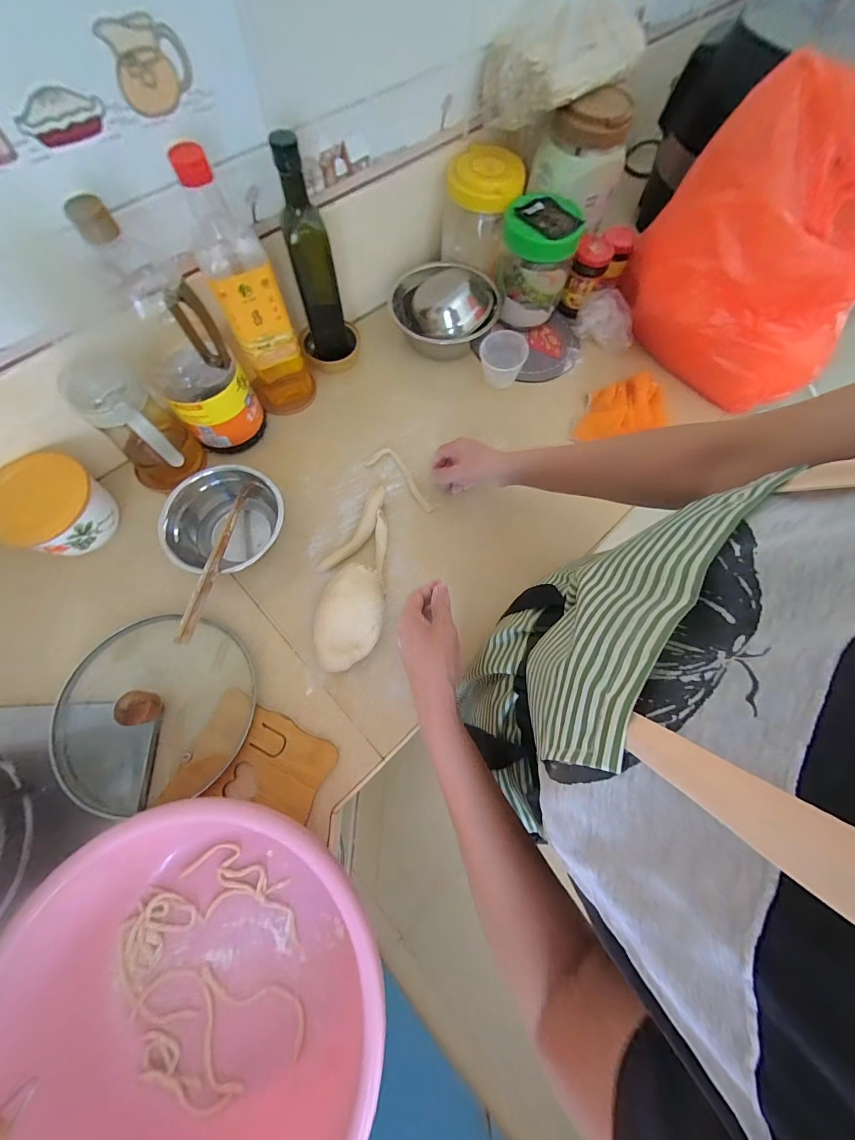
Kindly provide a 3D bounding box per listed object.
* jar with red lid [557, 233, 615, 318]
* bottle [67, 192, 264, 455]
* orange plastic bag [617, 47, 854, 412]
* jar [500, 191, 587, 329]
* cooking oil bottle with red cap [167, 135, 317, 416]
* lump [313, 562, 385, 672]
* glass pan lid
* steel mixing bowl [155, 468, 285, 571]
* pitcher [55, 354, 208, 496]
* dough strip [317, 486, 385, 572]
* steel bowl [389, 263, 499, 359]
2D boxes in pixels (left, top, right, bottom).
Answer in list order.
[{"bbox_3d":[0.278,-0.515,0.650,0.059,0.093,0.070,24,72,6],"label":"jar with red lid"},{"bbox_3d":[-0.315,-0.277,0.468,0.107,0.281,0.111,-43,78,-15],"label":"bottle"},{"bbox_3d":[0.472,-0.426,0.512,0.311,0.295,0.175,19,71,4],"label":"orange plastic bag"},{"bbox_3d":[0.177,-0.506,0.620,0.111,0.146,0.124,12,71,2],"label":"jar"},{"bbox_3d":[-0.235,-0.348,0.494,0.096,0.286,0.072,-25,74,-10],"label":"cooking oil bottle with red cap"},{"bbox_3d":[-0.096,0.060,0.472,0.080,0.054,0.137,19,71,4],"label":"lump"},{"bbox_3d":[-0.326,0.156,0.420,0.222,0.069,0.205,1,71,-2],"label":"glass pan lid"},{"bbox_3d":[-0.263,-0.062,0.495,0.119,0.086,0.149,26,72,7],"label":"steel mixing bowl"},{"bbox_3d":[-0.380,-0.180,0.497,0.111,0.158,0.100,43,75,12],"label":"pitcher"},{"bbox_3d":[-0.100,-0.057,0.534,0.036,0.011,0.150,30,72,8],"label":"dough strip"},{"bbox_3d":[0.031,-0.443,0.634,0.179,0.093,0.177,-1,71,-3],"label":"steel bowl"}]

